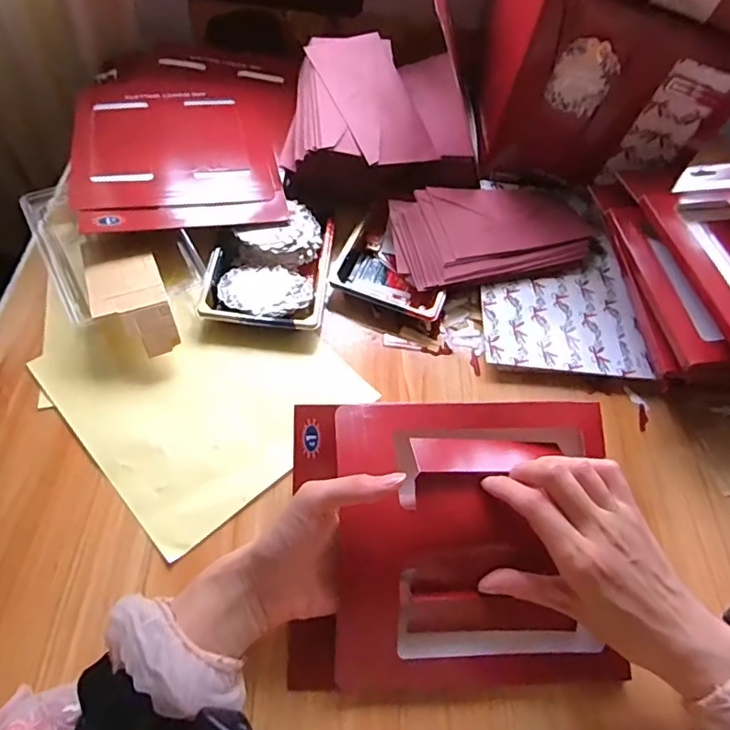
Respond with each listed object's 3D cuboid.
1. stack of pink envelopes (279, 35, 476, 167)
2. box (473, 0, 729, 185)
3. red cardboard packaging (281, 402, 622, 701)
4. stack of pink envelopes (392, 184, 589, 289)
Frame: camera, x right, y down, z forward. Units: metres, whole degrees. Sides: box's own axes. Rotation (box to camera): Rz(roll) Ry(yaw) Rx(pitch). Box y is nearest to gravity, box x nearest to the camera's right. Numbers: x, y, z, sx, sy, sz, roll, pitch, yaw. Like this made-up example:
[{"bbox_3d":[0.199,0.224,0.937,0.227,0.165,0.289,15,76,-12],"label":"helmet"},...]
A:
[{"bbox_3d":[0.012,-0.291,0.582,0.199,0.052,0.193,-1,58,-7],"label":"stack of pink envelopes"},{"bbox_3d":[0.255,-0.359,0.578,0.217,0.236,0.261,5,58,-3],"label":"box"},{"bbox_3d":[0.064,0.123,0.376,0.227,0.084,0.184,1,56,-4],"label":"red cardboard packaging"},{"bbox_3d":[0.139,-0.145,0.563,0.232,0.046,0.113,-13,61,-14],"label":"stack of pink envelopes"}]

